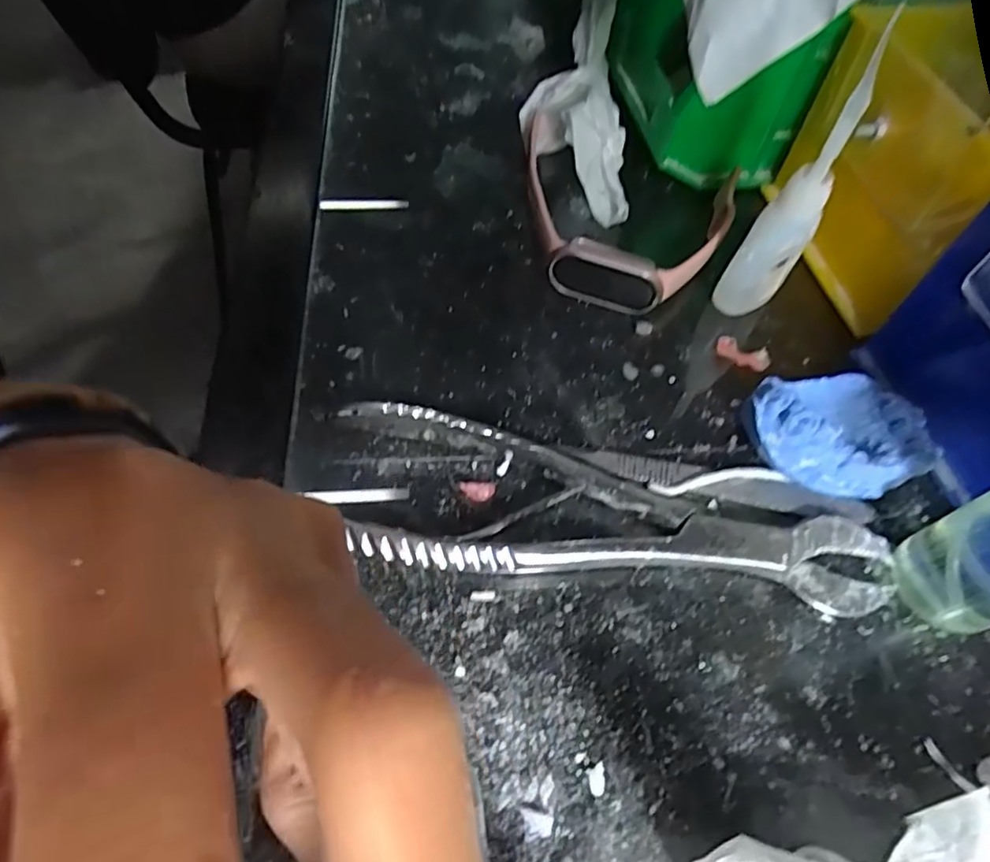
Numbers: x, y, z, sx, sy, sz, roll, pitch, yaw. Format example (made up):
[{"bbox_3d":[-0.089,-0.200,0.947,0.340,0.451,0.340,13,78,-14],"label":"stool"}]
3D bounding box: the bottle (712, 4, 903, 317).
[{"bbox_3d":[0.113,-0.086,0.230,0.020,0.110,0.026,36,62,17],"label":"bottle"}]

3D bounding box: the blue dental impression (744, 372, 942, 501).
[{"bbox_3d":[0.125,0.001,0.224,0.058,0.026,0.053,-20,62,-17],"label":"blue dental impression"}]

